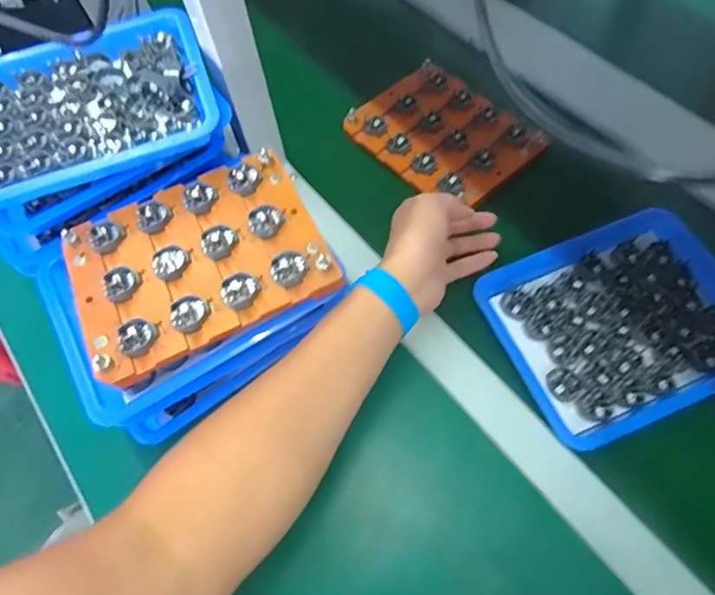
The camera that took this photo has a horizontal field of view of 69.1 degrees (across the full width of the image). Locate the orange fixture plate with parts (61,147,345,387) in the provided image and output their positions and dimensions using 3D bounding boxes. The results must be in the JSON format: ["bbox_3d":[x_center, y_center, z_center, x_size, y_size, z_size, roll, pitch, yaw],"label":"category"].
[{"bbox_3d":[-0.125,-0.031,0.402,0.184,0.023,0.145,-24,62,-9],"label":"orange fixture plate with parts"}]

